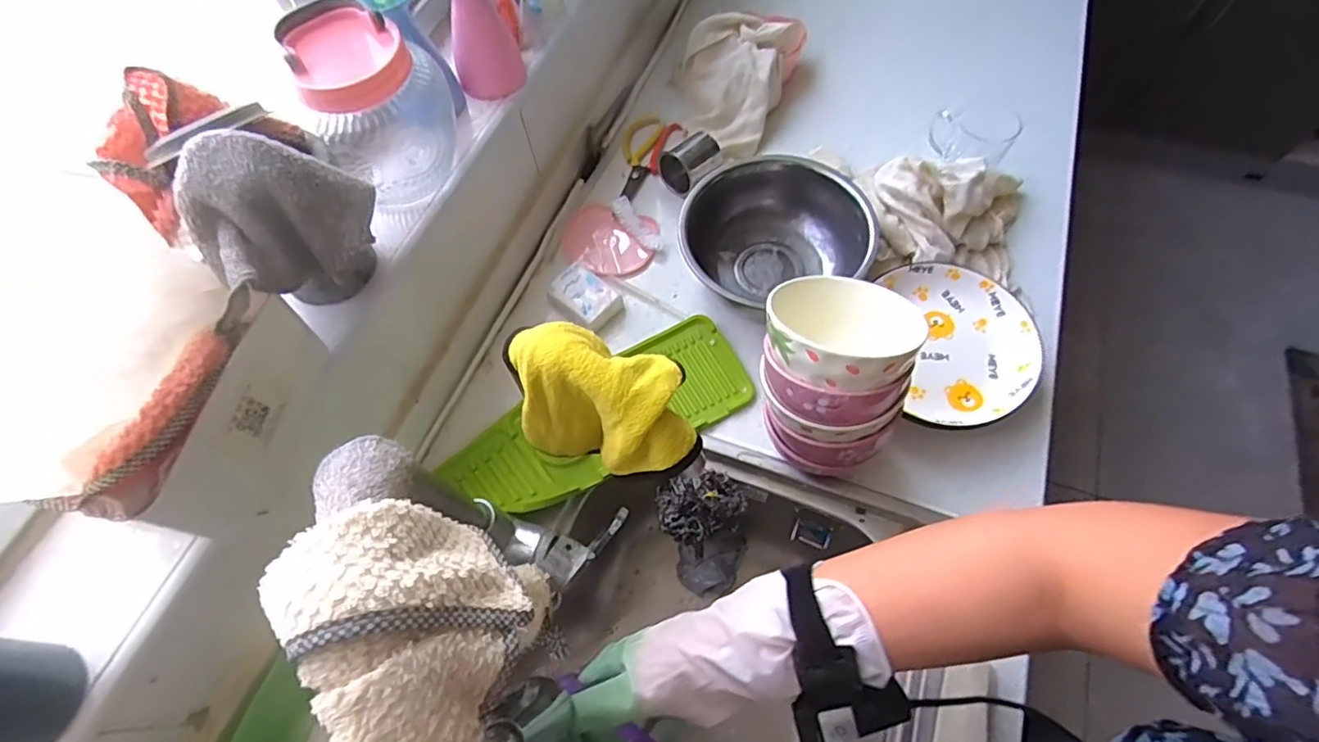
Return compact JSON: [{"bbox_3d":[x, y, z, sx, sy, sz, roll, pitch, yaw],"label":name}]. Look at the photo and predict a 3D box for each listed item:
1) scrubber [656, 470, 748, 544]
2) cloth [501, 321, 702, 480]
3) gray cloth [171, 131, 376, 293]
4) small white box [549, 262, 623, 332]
[{"bbox_3d":[0.041,0.132,0.589,0.083,0.039,0.056,-9,63,-1],"label":"scrubber"},{"bbox_3d":[-0.033,0.024,0.401,0.124,0.109,0.070,18,65,12],"label":"cloth"},{"bbox_3d":[-0.248,-0.106,0.393,0.057,0.088,0.106,29,68,17],"label":"gray cloth"},{"bbox_3d":[-0.083,-0.083,0.673,0.054,0.026,0.078,-42,68,-17],"label":"small white box"}]

